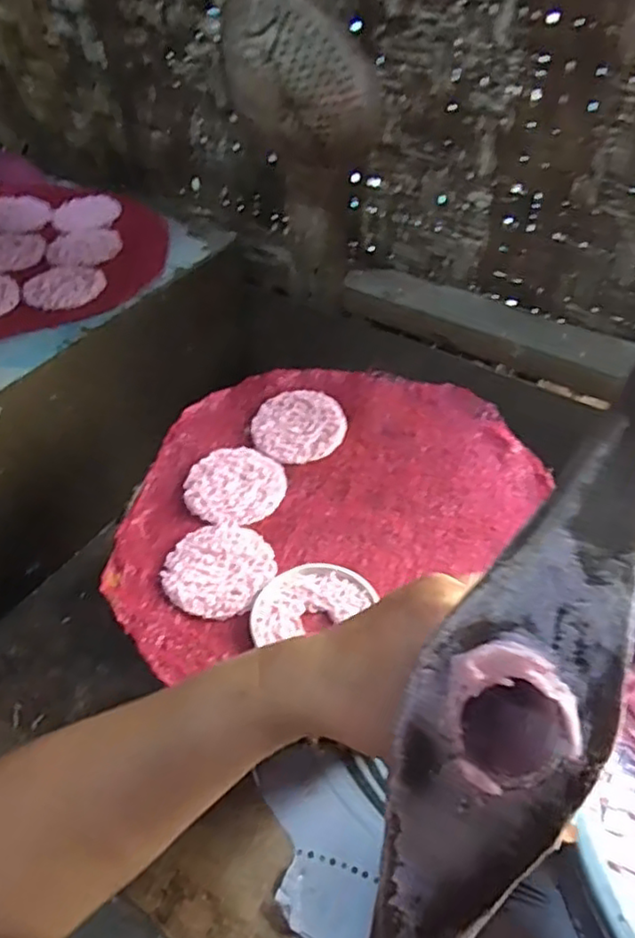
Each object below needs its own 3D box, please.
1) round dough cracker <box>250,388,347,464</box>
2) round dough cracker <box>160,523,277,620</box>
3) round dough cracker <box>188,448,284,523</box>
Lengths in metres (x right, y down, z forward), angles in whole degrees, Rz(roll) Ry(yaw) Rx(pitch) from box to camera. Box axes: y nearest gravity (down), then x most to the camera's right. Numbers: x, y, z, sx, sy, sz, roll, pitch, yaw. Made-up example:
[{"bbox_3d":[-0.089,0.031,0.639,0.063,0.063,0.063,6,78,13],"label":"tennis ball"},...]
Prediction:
[{"bbox_3d":[-0.017,-0.040,0.591,0.082,0.004,0.079,1,56,-1],"label":"round dough cracker"},{"bbox_3d":[-0.072,0.073,0.486,0.075,0.006,0.080,0,47,0],"label":"round dough cracker"},{"bbox_3d":[-0.067,0.011,0.545,0.078,0.004,0.080,0,47,0],"label":"round dough cracker"}]

